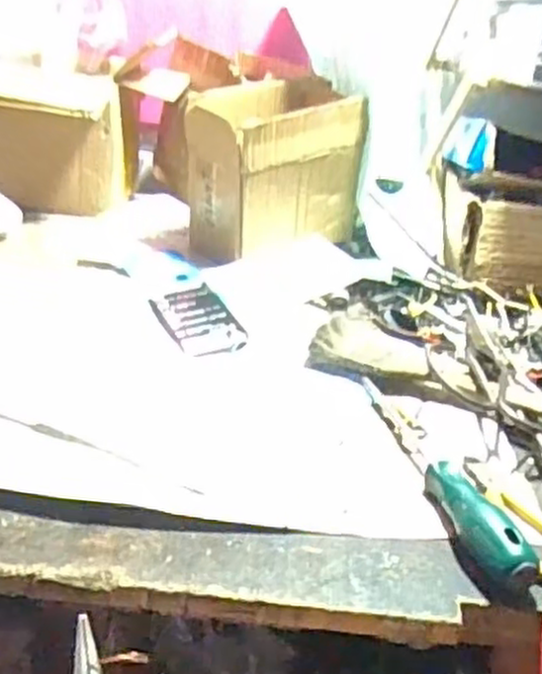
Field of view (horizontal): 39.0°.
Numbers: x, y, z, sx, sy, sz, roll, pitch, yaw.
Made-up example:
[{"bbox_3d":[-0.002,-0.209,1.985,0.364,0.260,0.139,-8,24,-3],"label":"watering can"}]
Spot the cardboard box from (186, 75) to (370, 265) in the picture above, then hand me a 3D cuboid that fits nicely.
[{"bbox_3d":[0.004,-0.157,0.740,0.166,0.148,0.102,-16,36,-35],"label":"cardboard box"}]

